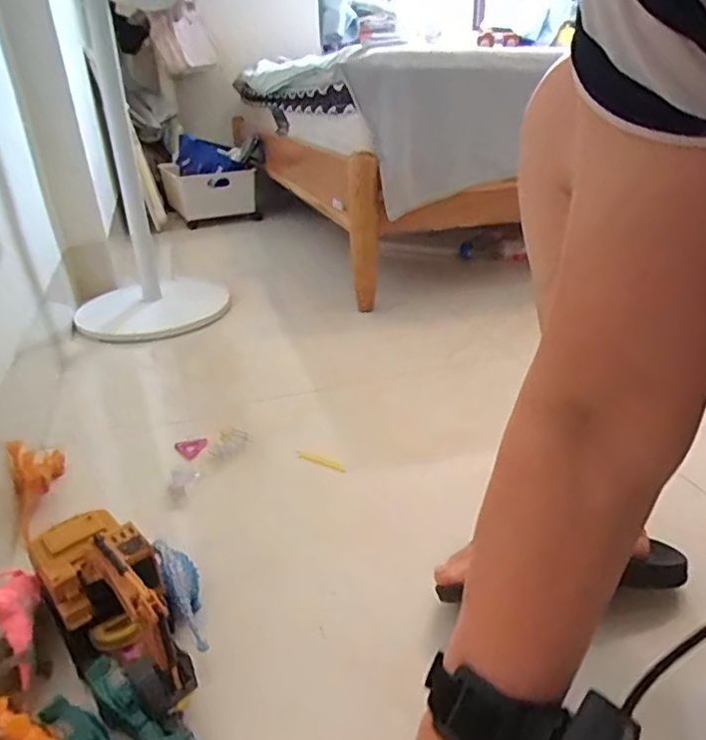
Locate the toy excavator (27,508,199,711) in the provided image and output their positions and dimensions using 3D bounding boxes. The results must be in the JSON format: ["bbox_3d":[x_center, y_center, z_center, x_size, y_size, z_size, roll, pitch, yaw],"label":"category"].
[{"bbox_3d":[-0.203,0.189,0.470,0.078,0.138,0.214,-22,33,-34],"label":"toy excavator"}]

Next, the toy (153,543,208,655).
[{"bbox_3d":[-0.162,0.214,0.536,0.032,0.043,0.135,-15,30,-24],"label":"toy"}]

